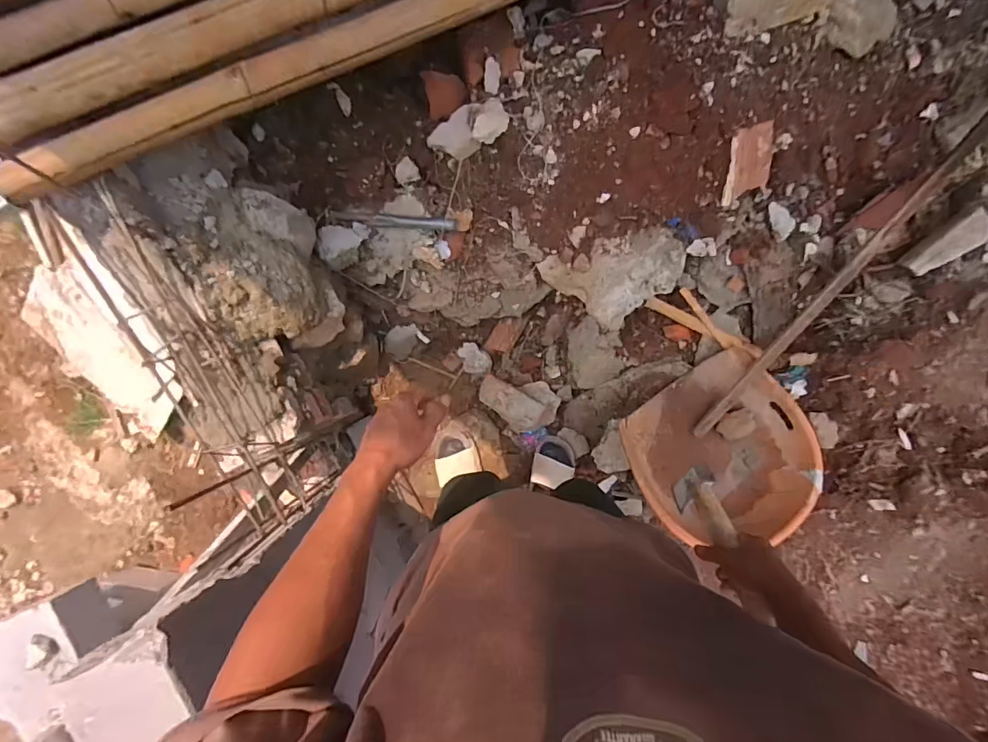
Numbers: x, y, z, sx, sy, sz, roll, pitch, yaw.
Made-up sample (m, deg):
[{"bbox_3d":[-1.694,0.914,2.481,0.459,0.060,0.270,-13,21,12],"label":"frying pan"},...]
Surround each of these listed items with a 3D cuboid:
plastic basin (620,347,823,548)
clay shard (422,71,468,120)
[{"bbox_3d":[0.552,0.218,1.116,0.424,0.158,0.442,0,88,-5],"label":"plastic basin"},{"bbox_3d":[-0.095,-0.566,0.939,0.084,0.013,0.083,-18,129,-10],"label":"clay shard"}]

